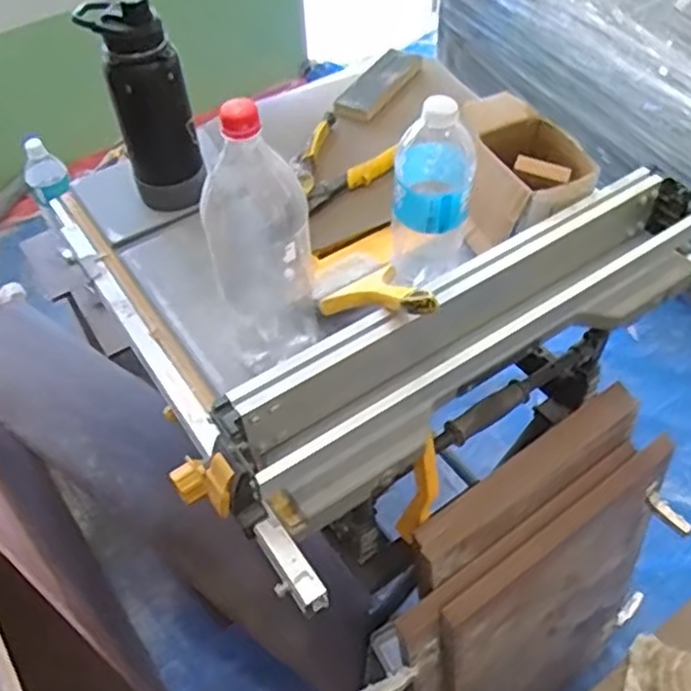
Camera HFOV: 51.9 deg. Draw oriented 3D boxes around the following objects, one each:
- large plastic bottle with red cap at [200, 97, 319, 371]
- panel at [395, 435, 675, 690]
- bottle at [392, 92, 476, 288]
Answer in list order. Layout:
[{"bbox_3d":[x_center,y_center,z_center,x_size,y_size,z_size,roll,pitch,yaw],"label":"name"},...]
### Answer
[{"bbox_3d":[-0.082,-0.093,0.667,0.096,0.297,0.097,-15,53,-9],"label":"large plastic bottle with red cap"},{"bbox_3d":[0.287,0.420,1.069,0.443,0.555,0.043,-31,47,-19],"label":"panel"},{"bbox_3d":[0.089,-0.147,0.734,0.080,0.232,0.083,-5,52,-1],"label":"bottle"}]

